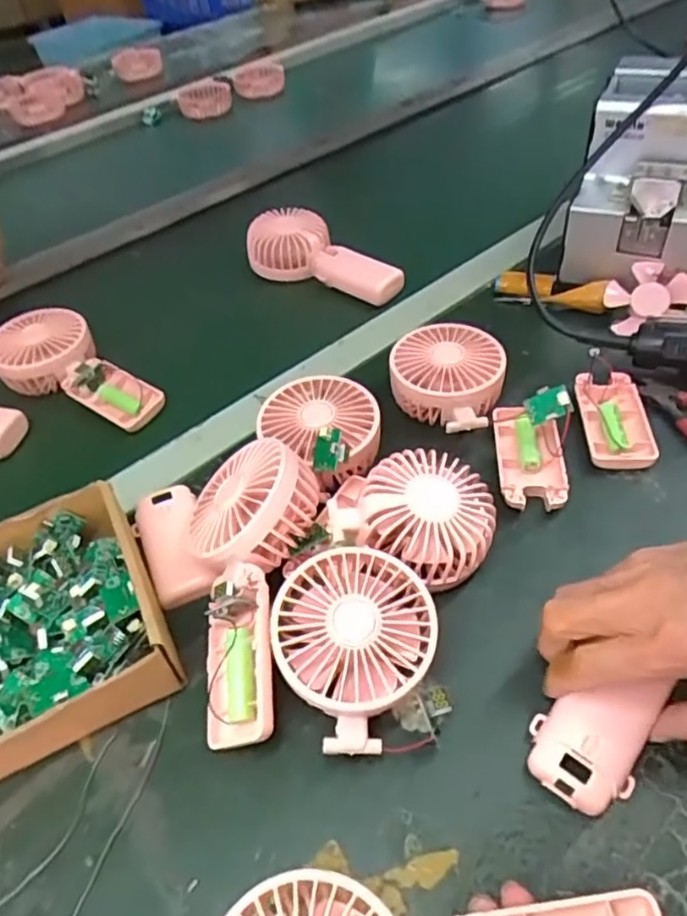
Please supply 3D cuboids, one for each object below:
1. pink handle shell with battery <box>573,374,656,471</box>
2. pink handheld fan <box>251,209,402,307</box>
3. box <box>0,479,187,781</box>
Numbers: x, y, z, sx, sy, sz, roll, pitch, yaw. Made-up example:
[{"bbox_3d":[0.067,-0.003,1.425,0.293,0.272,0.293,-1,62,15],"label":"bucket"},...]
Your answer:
[{"bbox_3d":[0.205,-0.033,0.492,0.049,0.012,0.090,4,47,8],"label":"pink handle shell with battery"},{"bbox_3d":[-0.023,-0.209,0.679,0.178,0.051,0.066,28,56,30],"label":"pink handheld fan"},{"bbox_3d":[-0.199,0.107,0.385,0.170,0.049,0.141,-25,50,-18],"label":"box"}]

